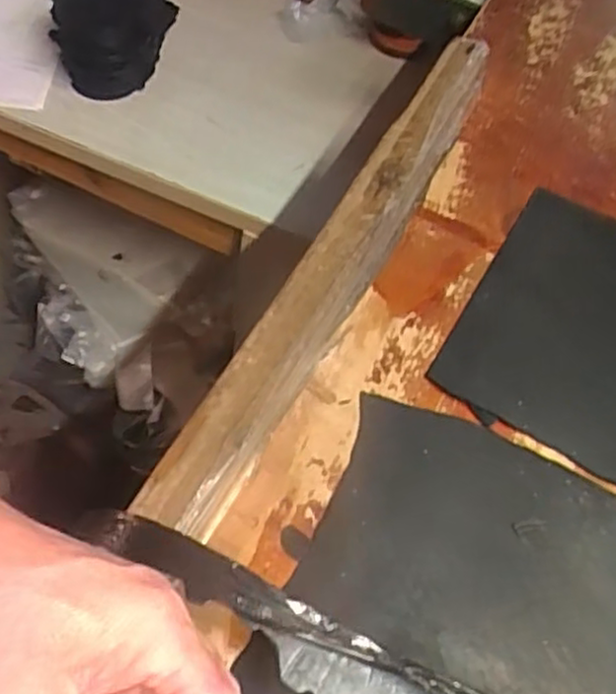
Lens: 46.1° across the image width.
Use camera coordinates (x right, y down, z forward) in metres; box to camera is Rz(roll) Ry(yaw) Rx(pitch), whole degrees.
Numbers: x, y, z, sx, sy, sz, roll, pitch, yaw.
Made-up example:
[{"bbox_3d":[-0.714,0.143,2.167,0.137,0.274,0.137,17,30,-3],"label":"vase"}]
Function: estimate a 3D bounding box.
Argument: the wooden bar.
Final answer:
[{"bbox_3d":[0.033,-0.075,0.478,0.045,0.037,0.465,27,55,8],"label":"wooden bar"}]

